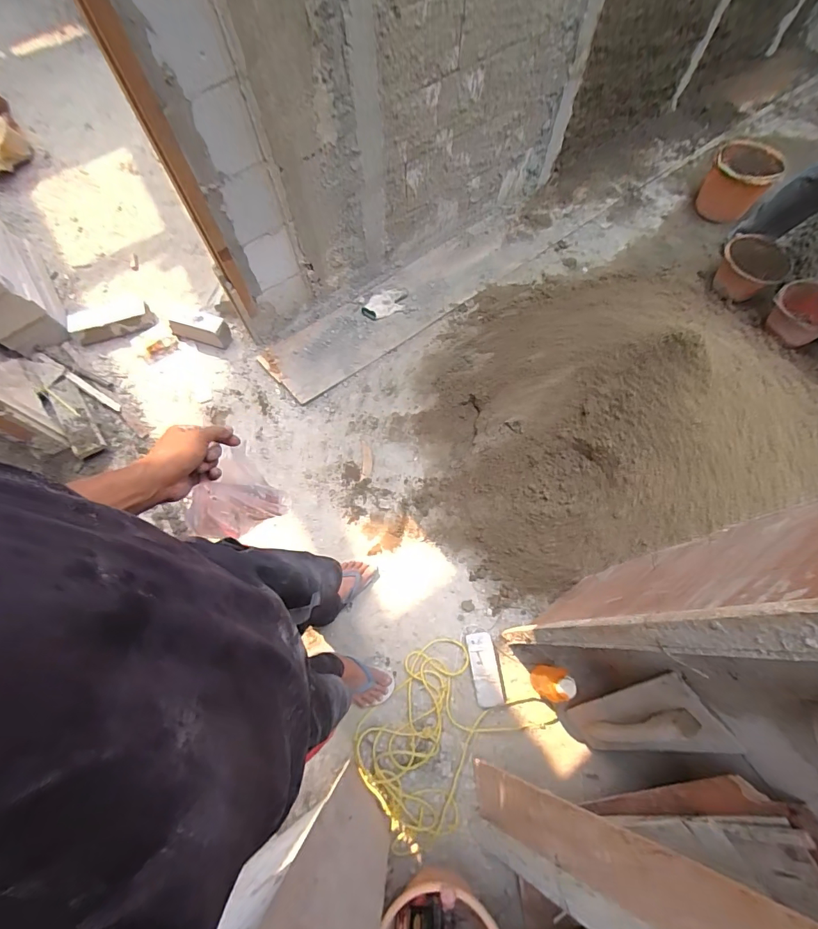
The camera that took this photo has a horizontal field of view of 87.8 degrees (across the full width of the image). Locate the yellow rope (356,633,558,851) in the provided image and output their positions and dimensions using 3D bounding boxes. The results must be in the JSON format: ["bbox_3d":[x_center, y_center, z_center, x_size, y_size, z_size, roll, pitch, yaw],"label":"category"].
[{"bbox_3d":[0.096,0.740,1.204,0.532,0.024,0.381,-37,70,-14],"label":"yellow rope"}]

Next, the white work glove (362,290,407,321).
[{"bbox_3d":[-0.095,-0.672,1.760,0.211,0.040,0.116,-24,68,-9],"label":"white work glove"}]

